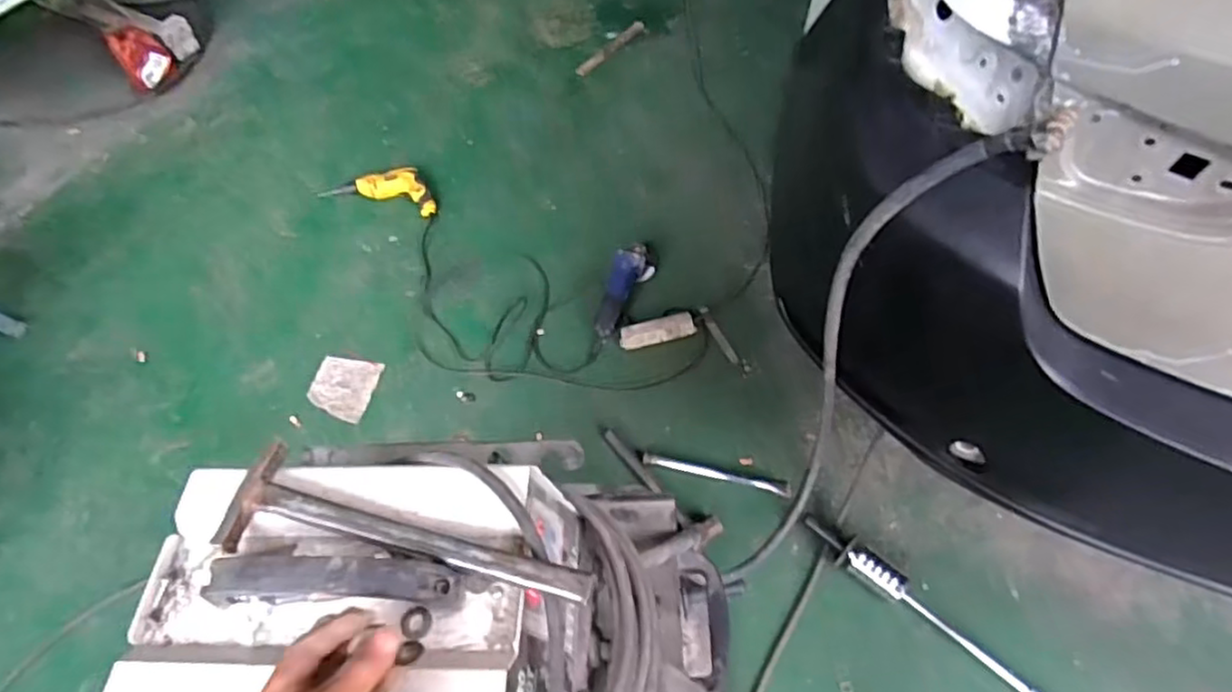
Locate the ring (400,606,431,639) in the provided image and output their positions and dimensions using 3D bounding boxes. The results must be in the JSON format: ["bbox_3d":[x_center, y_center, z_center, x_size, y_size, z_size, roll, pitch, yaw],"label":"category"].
[{"bbox_3d":[-0.153,0.212,0.522,0.024,0.005,0.024,-8,48,9],"label":"ring"}]

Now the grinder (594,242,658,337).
[{"bbox_3d":[0.018,-0.130,1.657,0.097,0.073,0.249,12,58,13],"label":"grinder"}]

